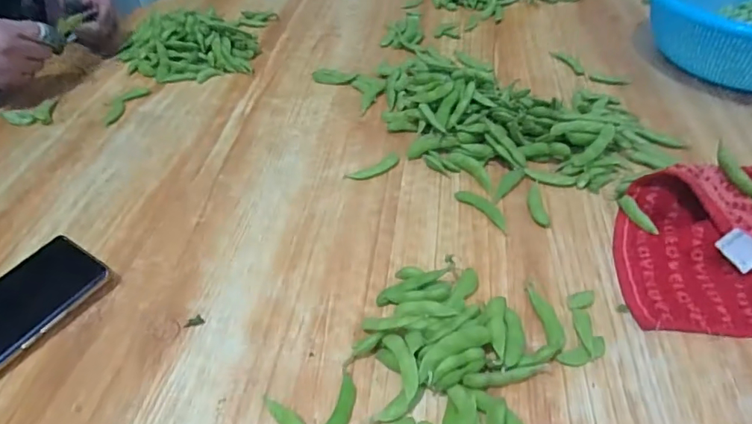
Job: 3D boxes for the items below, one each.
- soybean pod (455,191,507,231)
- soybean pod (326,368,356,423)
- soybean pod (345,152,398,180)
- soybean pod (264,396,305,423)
[{"bbox_3d":[0.100,-0.005,0.428,0.019,0.005,0.057,-32,52,-27],"label":"soybean pod"},{"bbox_3d":[-0.024,0.128,0.303,0.016,0.005,0.050,16,47,17],"label":"soybean pod"},{"bbox_3d":[0.000,-0.044,0.469,0.059,0.004,0.017,-27,50,-24],"label":"soybean pod"},{"bbox_3d":[-0.058,0.131,0.300,0.012,0.006,0.039,-33,52,-28],"label":"soybean pod"}]

